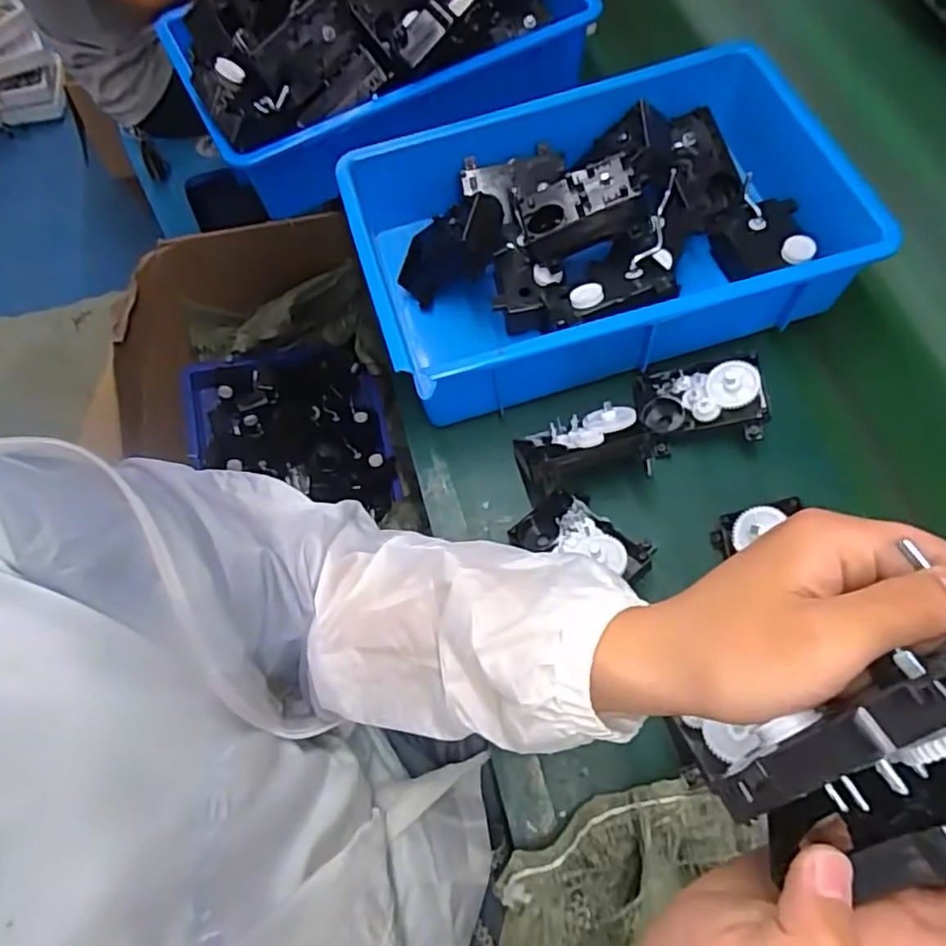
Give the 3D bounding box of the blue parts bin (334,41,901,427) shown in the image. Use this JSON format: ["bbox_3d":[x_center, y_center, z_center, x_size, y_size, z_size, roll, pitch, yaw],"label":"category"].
[{"bbox_3d":[0.110,-0.220,0.584,0.422,0.104,0.270,-12,66,-2],"label":"blue parts bin"}]

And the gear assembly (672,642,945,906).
[{"bbox_3d":[0.142,0.100,0.222,0.106,0.056,0.063,-34,74,27],"label":"gear assembly"}]

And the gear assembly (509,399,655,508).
[{"bbox_3d":[0.093,-0.021,0.517,0.111,0.044,0.061,-14,66,-3],"label":"gear assembly"}]

